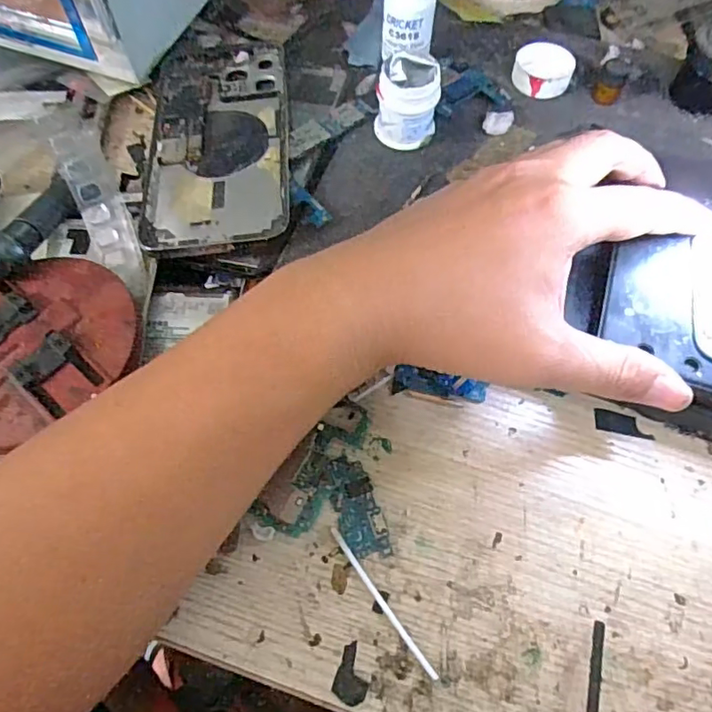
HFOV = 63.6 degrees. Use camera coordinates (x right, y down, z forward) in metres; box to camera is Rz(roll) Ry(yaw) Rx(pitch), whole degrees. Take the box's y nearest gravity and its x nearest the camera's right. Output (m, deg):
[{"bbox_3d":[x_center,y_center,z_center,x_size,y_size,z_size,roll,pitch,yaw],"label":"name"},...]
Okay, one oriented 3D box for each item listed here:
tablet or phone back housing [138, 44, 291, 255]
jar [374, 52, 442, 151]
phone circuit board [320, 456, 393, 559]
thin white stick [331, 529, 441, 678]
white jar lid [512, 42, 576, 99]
[{"bbox_3d":[-0.077,-0.126,0.322,0.076,0.007,0.156,-4,63,-2],"label":"tablet or phone back housing"},{"bbox_3d":[0.028,-0.137,0.312,0.033,0.036,0.031,7,63,3],"label":"jar"},{"bbox_3d":[0.000,0.066,0.254,0.020,0.004,0.046,-20,65,-10],"label":"phone circuit board"},{"bbox_3d":[0.010,0.102,0.238,0.004,0.004,0.070,-32,67,-15],"label":"thin white stick"},{"bbox_3d":[0.112,-0.170,0.344,0.035,0.013,0.032,0,63,0],"label":"white jar lid"}]

